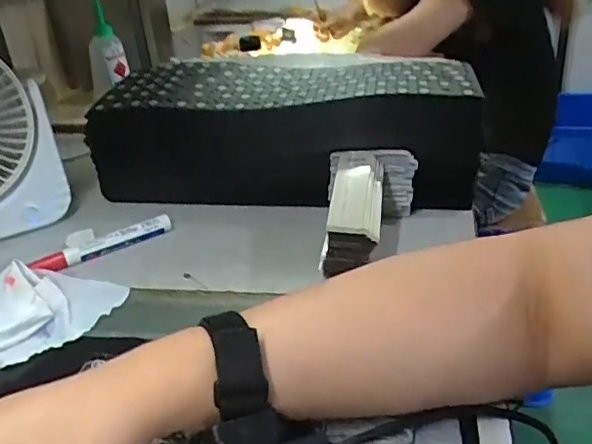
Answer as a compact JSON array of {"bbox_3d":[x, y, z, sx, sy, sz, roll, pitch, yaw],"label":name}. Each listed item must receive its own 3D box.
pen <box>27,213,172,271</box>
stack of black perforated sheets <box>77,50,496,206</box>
[{"bbox_3d":[-0.174,0.021,0.524,0.124,0.018,0.019,-22,33,-25],"label":"pen"},{"bbox_3d":[-0.006,-0.092,0.584,0.363,0.117,0.149,3,30,15],"label":"stack of black perforated sheets"}]

